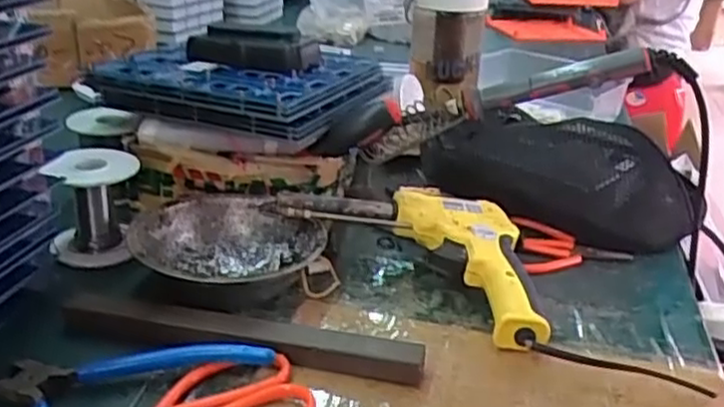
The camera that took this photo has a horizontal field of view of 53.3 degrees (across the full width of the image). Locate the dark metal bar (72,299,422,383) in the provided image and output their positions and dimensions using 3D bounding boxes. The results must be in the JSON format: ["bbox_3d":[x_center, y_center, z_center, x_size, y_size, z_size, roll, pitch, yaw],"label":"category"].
[{"bbox_3d":[-0.073,0.078,0.421,0.217,0.019,0.020,7,25,8],"label":"dark metal bar"}]

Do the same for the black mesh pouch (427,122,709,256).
[{"bbox_3d":[0.167,-0.025,0.625,0.221,0.071,0.148,7,25,7],"label":"black mesh pouch"}]

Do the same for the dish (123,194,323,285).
[{"bbox_3d":[-0.093,0.034,0.493,0.124,0.039,0.120,-13,29,-33],"label":"dish"}]

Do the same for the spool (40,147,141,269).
[{"bbox_3d":[-0.192,-0.001,0.520,0.062,0.068,0.054,-5,26,-18],"label":"spool"}]

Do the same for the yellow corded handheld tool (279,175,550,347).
[{"bbox_3d":[0.069,0.040,0.490,0.087,0.049,0.140,3,24,-2],"label":"yellow corded handheld tool"}]

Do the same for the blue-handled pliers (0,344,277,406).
[{"bbox_3d":[-0.131,0.100,0.369,0.124,0.018,0.128,13,26,19],"label":"blue-handled pliers"}]

